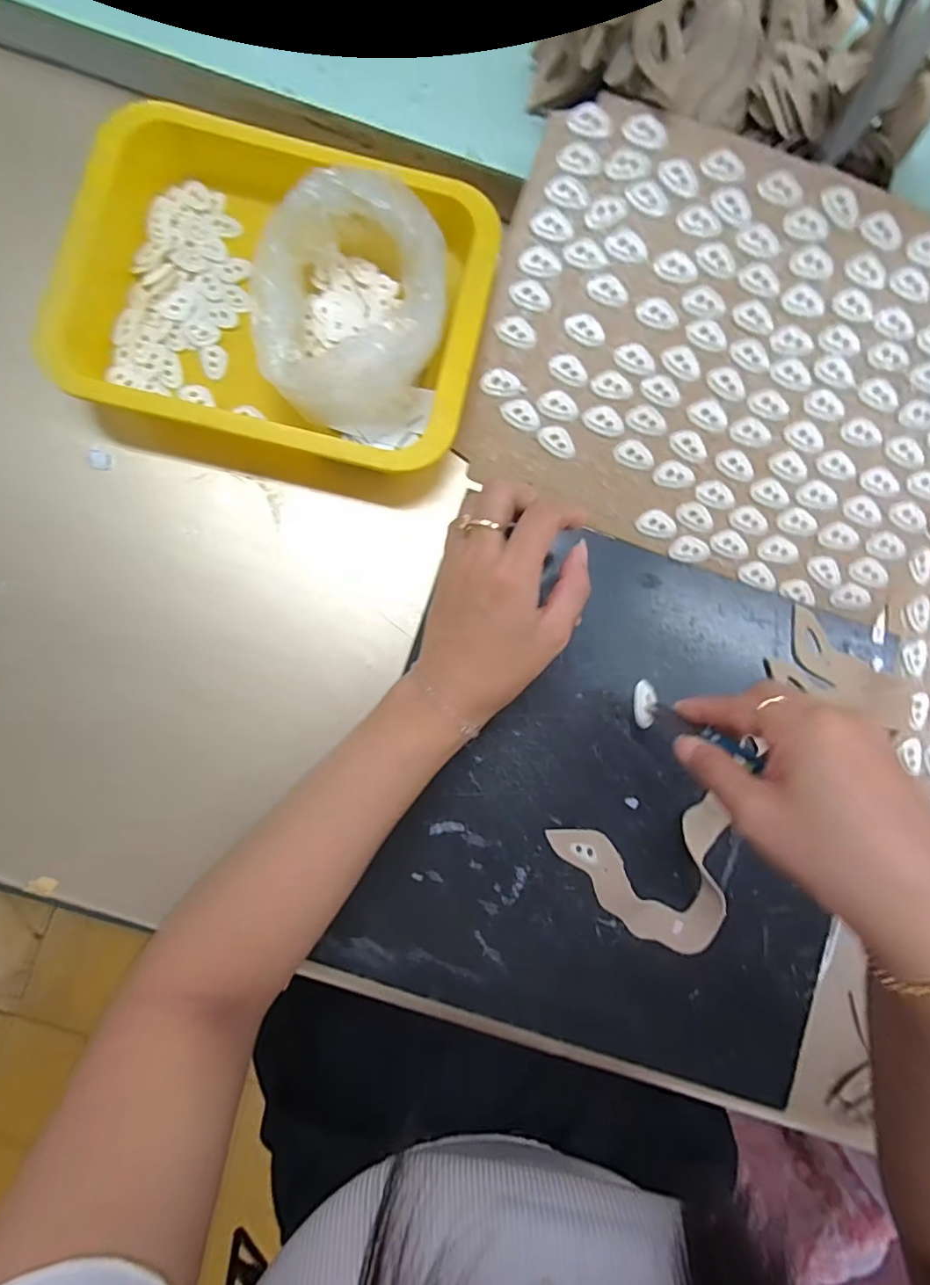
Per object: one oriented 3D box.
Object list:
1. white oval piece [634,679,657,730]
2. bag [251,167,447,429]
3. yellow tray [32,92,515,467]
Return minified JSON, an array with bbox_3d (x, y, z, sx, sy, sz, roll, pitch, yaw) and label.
[{"bbox_3d":[0.104,0.035,0.313,0.014,0.004,0.028,9,72,-2],"label":"white oval piece"},{"bbox_3d":[-0.070,-0.213,0.340,0.109,0.057,0.138,2,85,-3],"label":"bag"},{"bbox_3d":[-0.113,-0.224,0.344,0.251,0.055,0.203,13,85,-2],"label":"yellow tray"}]

